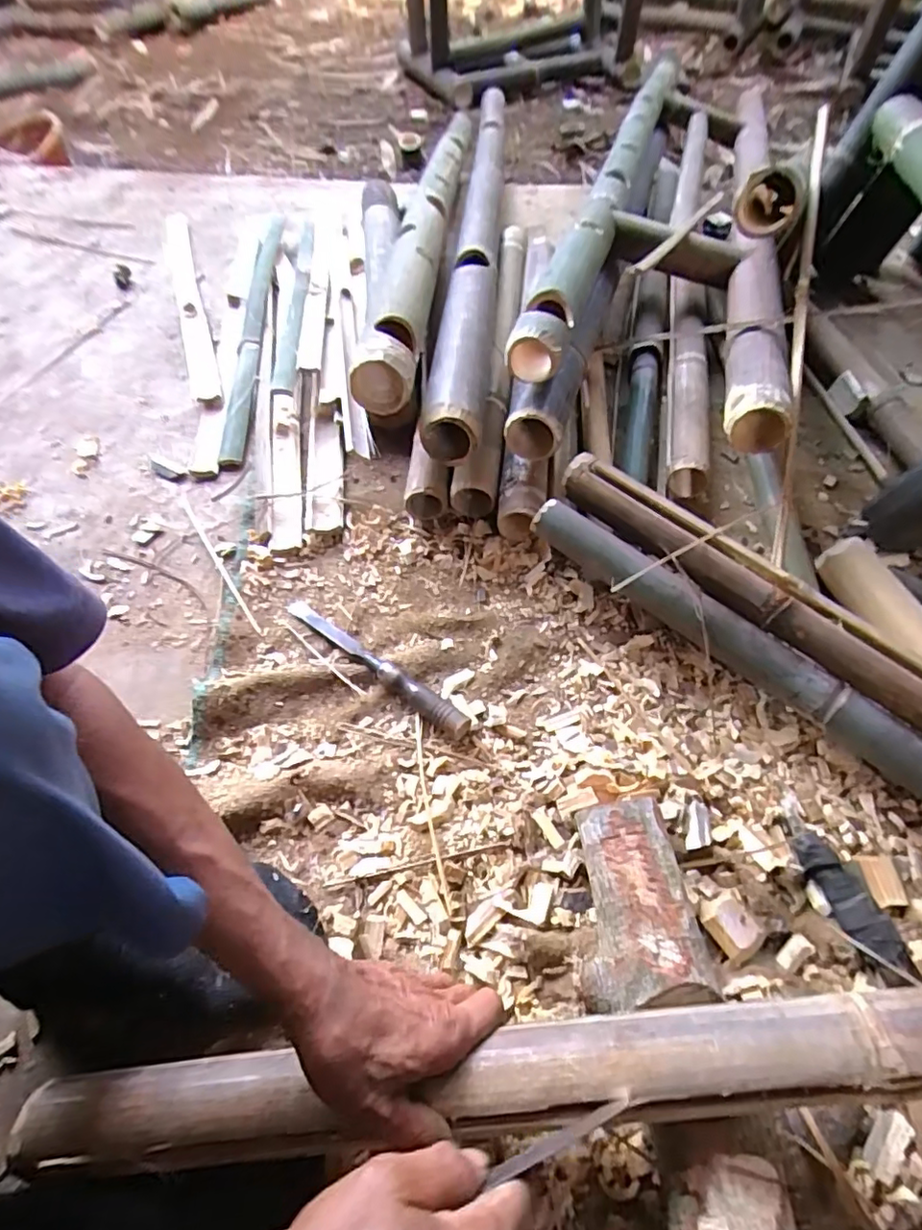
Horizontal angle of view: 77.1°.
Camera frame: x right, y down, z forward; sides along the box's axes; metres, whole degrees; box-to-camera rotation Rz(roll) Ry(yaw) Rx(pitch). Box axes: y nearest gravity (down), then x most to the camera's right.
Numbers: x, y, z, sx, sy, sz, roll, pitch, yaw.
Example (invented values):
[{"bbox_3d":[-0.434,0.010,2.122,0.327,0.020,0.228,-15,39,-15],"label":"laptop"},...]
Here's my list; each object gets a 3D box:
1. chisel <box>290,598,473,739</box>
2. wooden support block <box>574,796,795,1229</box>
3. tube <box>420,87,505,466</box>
[{"bbox_3d":[-0.094,0.047,0.610,0.251,0.023,0.026,33,65,21],"label":"chisel"},{"bbox_3d":[0.147,0.302,0.404,0.089,0.061,0.323,-8,58,-3],"label":"wooden support block"},{"bbox_3d":[0.021,-0.580,0.910,0.075,0.078,0.948,2,58,4],"label":"tube"}]

